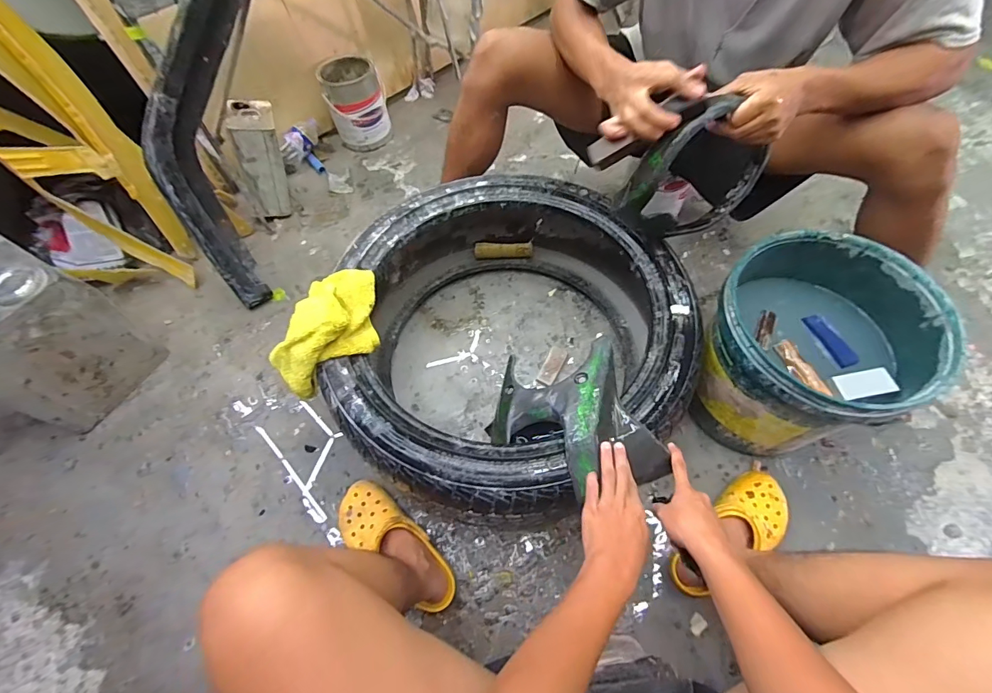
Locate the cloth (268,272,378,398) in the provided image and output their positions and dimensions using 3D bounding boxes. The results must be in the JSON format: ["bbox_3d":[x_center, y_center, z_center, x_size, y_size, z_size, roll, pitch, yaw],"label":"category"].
[{"bbox_3d":[-0.287,-0.038,0.721,0.208,0.101,0.151,-28,63,-13],"label":"cloth"}]

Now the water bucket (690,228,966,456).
[{"bbox_3d":[0.511,0.015,0.763,0.303,0.297,0.287,-1,61,2],"label":"water bucket"}]

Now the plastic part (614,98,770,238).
[{"bbox_3d":[0.312,-0.273,0.695,0.236,0.232,0.066,-12,61,-4],"label":"plastic part"}]

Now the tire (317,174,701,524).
[{"bbox_3d":[0.032,-0.033,0.866,0.599,0.276,0.685,-3,61,1],"label":"tire"}]

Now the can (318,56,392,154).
[{"bbox_3d":[-0.425,-0.746,1.318,0.170,0.183,0.181,-21,62,-9],"label":"can"}]

